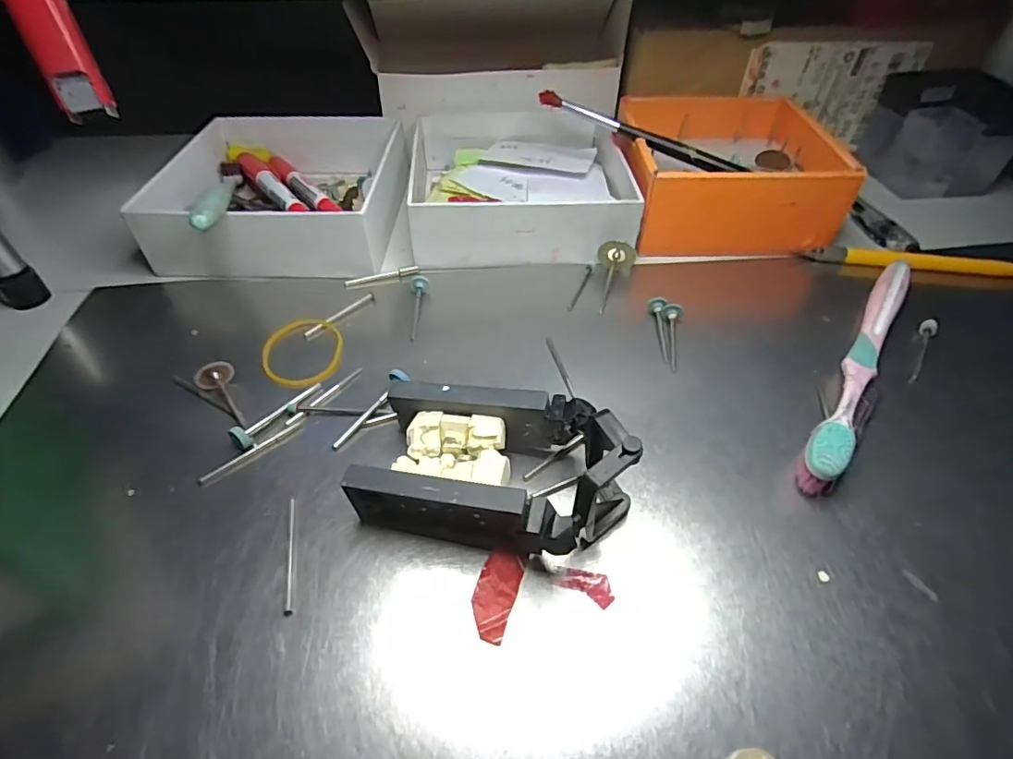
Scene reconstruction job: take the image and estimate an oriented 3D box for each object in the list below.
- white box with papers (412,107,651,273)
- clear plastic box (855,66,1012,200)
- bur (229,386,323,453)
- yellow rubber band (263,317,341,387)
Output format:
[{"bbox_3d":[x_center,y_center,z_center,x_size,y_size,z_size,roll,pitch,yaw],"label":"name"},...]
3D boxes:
[{"bbox_3d":[0.009,-0.134,0.350,0.142,0.038,0.149,-4,47,-4],"label":"white box with papers"},{"bbox_3d":[0.307,-0.172,0.377,0.075,0.062,0.069,-3,47,-3],"label":"clear plastic box"},{"bbox_3d":[-0.098,0.014,0.232,0.007,0.008,0.046,28,46,19],"label":"bur"},{"bbox_3d":[-0.101,-0.014,0.264,0.037,0.004,0.046,-6,47,-5],"label":"yellow rubber band"}]

